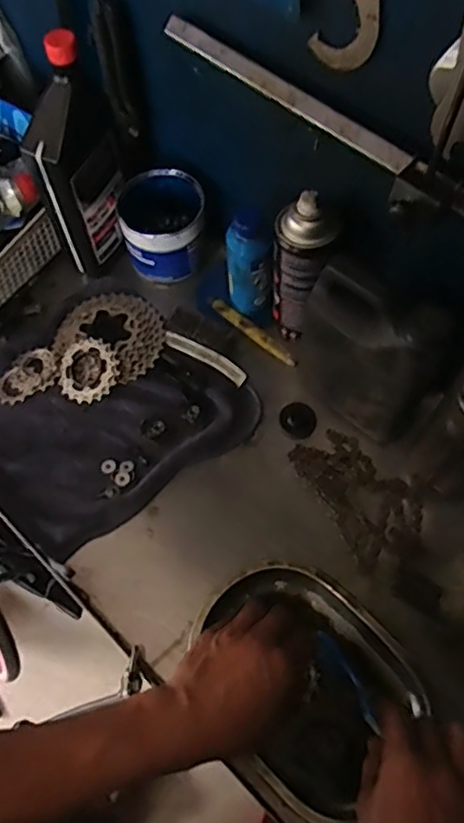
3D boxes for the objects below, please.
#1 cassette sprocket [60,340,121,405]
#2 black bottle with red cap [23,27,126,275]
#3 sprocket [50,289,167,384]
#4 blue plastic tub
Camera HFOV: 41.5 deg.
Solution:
[{"bbox_3d":[-0.161,-0.046,0.689,0.070,0.008,0.070,-2,77,9],"label":"cassette sprocket"},{"bbox_3d":[-0.168,-0.268,0.673,0.061,0.245,0.098,17,63,10],"label":"black bottle with red cap"},{"bbox_3d":[-0.138,-0.098,0.721,0.124,0.018,0.117,23,64,13],"label":"sprocket"},{"bbox_3d":[-0.083,-0.222,0.744,0.099,0.088,0.104,0,61,1],"label":"blue plastic tub"}]

